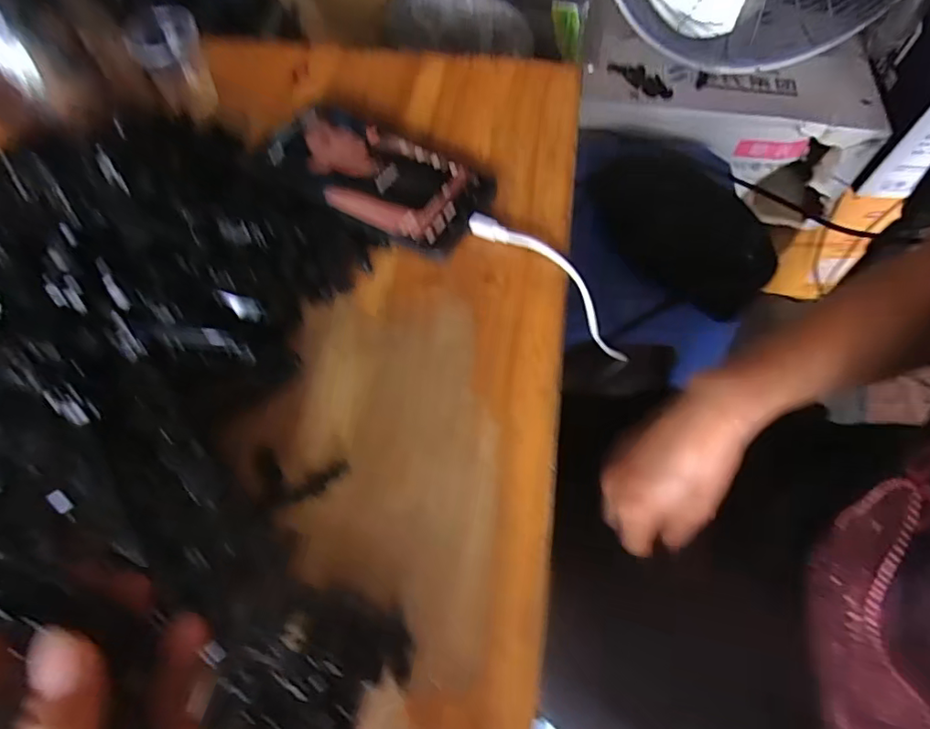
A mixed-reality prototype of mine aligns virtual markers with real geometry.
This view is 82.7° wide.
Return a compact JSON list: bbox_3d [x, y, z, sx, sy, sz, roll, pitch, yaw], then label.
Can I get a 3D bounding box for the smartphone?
[{"bbox_3d":[-0.064,-0.130,0.363,0.157,0.014,0.077,23,65,14],"label":"smartphone"}]

